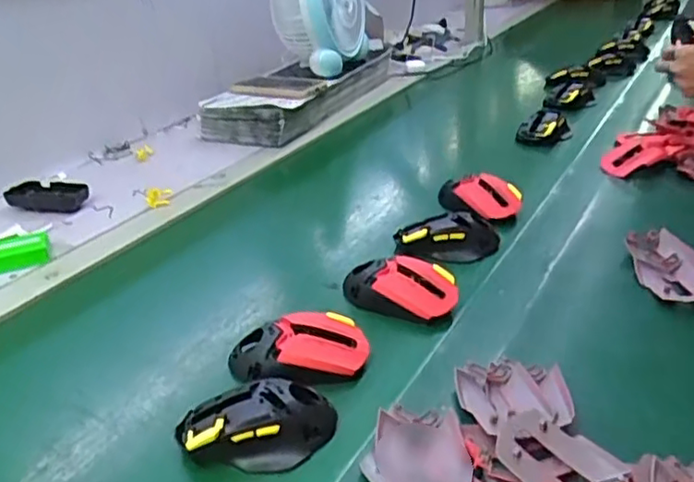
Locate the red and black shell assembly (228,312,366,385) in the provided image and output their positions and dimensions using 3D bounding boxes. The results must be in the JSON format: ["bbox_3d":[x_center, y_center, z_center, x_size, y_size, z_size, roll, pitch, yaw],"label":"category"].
[{"bbox_3d":[-0.042,0.094,0.548,0.116,0.038,0.060,-8,29,-5],"label":"red and black shell assembly"}]

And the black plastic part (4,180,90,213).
[{"bbox_3d":[-0.404,-0.060,0.858,0.114,0.025,0.052,8,31,16],"label":"black plastic part"}]

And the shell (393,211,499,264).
[{"bbox_3d":[0.115,-0.005,0.731,0.115,0.034,0.062,0,29,10],"label":"shell"}]

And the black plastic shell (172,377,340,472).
[{"bbox_3d":[-0.068,0.137,0.479,0.116,0.034,0.062,-8,29,-4],"label":"black plastic shell"}]

